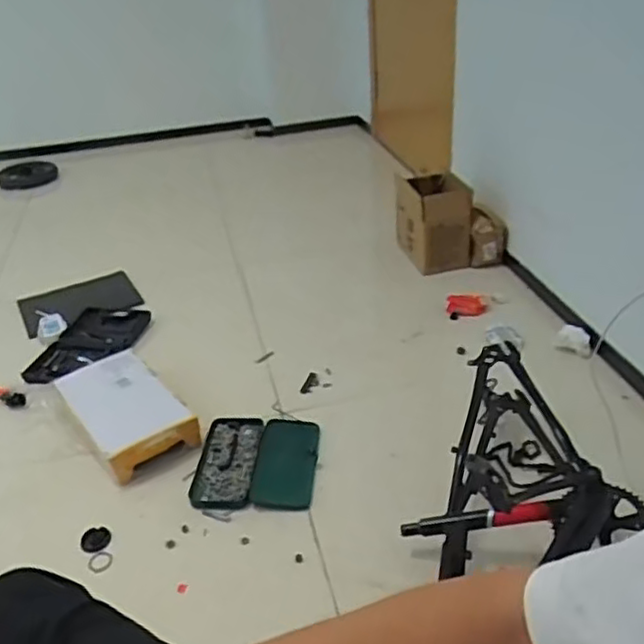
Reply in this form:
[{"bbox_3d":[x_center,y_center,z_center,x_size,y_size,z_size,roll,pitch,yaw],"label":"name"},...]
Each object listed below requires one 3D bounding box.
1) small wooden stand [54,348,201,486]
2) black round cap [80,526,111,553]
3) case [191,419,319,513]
[{"bbox_3d":[-0.446,0.197,1.546,0.200,0.099,0.345,-24,37,-30],"label":"small wooden stand"},{"bbox_3d":[-0.437,0.418,1.304,0.056,0.015,0.054,-2,34,1],"label":"black round cap"},{"bbox_3d":[-0.139,0.296,1.452,0.250,0.030,0.262,-2,31,3],"label":"case"}]

